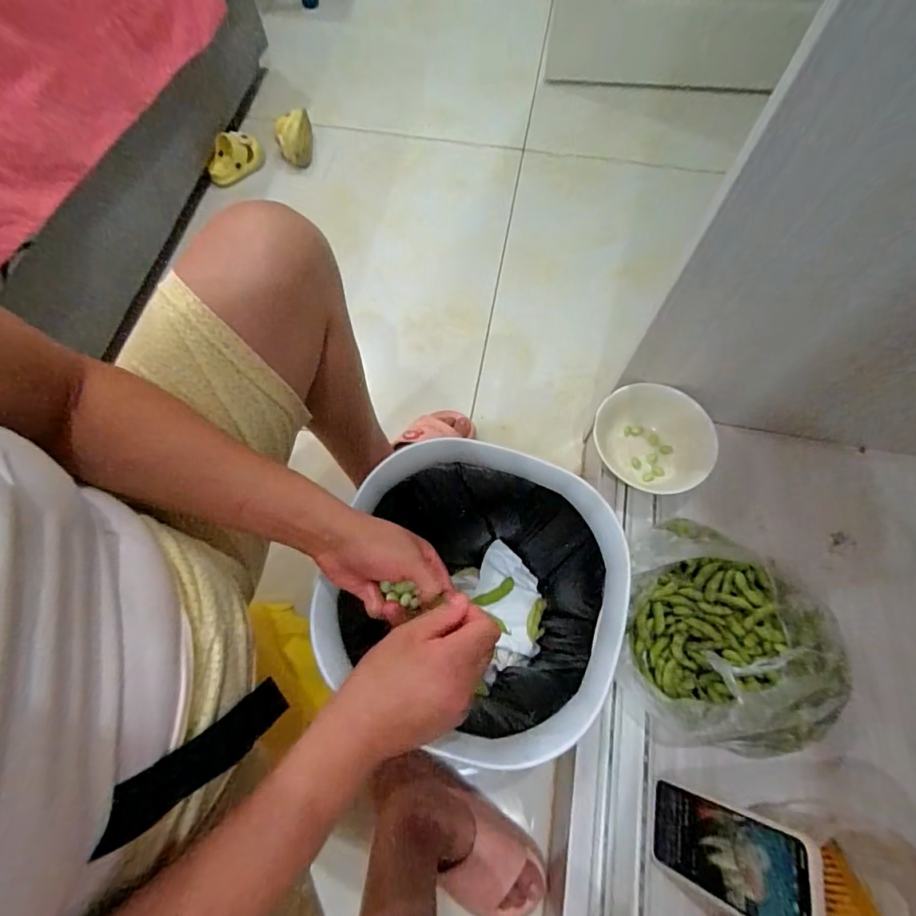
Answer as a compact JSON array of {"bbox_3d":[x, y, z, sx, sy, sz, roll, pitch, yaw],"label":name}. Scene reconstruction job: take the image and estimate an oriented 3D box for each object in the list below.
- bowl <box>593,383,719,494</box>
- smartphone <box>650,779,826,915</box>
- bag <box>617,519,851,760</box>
[{"bbox_3d":[0.258,-0.020,0.636,0.133,0.069,0.154,-27,70,-10],"label":"bowl"},{"bbox_3d":[0.244,0.362,0.432,0.011,0.164,0.078,20,66,-20],"label":"smartphone"},{"bbox_3d":[0.305,0.196,0.529,0.240,0.100,0.241,9,68,4],"label":"bag"}]

